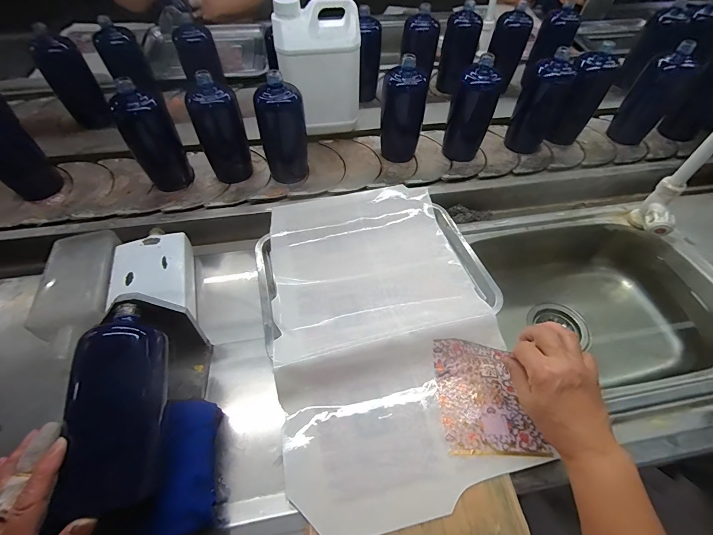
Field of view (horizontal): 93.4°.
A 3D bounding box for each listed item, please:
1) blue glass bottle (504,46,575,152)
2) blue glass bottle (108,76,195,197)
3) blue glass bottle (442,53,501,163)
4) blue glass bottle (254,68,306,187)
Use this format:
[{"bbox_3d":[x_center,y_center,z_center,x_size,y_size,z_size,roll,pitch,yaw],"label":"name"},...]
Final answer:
[{"bbox_3d":[0.369,-0.325,0.679,0.059,0.169,0.056,-20,56,-13],"label":"blue glass bottle"},{"bbox_3d":[-0.356,-0.224,0.592,0.058,0.173,0.071,32,60,23],"label":"blue glass bottle"},{"bbox_3d":[0.222,-0.302,0.660,0.059,0.168,0.078,-33,59,-21],"label":"blue glass bottle"},{"bbox_3d":[-0.132,-0.247,0.611,0.079,0.177,0.067,-9,54,-6],"label":"blue glass bottle"}]

